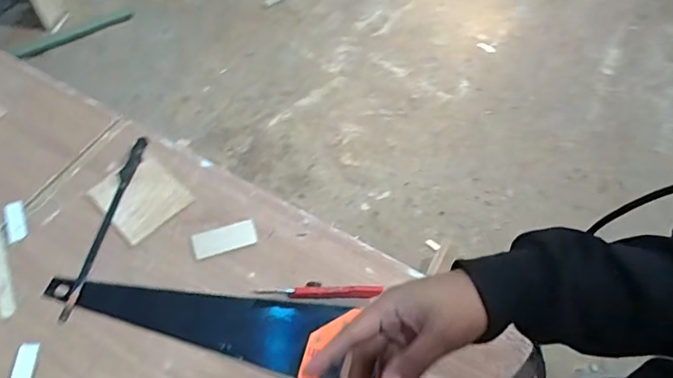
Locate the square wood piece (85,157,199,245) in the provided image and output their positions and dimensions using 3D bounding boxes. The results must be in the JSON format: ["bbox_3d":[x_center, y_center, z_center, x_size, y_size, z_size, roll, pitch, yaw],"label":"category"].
[{"bbox_3d":[-0.317,0.010,0.801,0.131,0.012,0.114,40,64,22],"label":"square wood piece"}]

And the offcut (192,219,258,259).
[{"bbox_3d":[-0.171,0.075,0.761,0.093,0.005,0.045,-15,58,-11],"label":"offcut"}]

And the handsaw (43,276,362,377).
[{"bbox_3d":[-0.176,0.179,0.688,0.471,0.026,0.105,10,59,7],"label":"handsaw"}]

